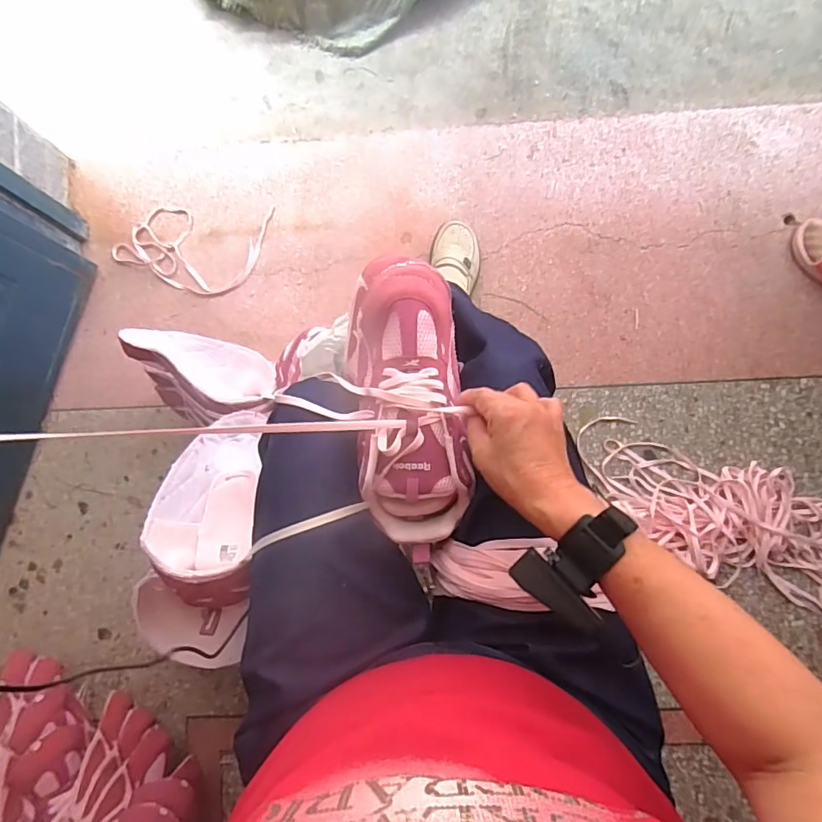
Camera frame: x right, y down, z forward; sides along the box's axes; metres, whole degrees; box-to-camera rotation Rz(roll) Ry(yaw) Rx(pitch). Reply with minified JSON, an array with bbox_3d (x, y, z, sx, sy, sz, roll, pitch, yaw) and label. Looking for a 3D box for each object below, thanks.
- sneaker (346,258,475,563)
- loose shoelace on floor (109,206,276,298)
[{"bbox_3d":[-0.008,-0.021,0.515,0.109,0.108,0.311,-7,78,2],"label":"sneaker"},{"bbox_3d":[-0.404,-0.298,0.949,0.276,0.009,0.163,6,84,4],"label":"loose shoelace on floor"}]

